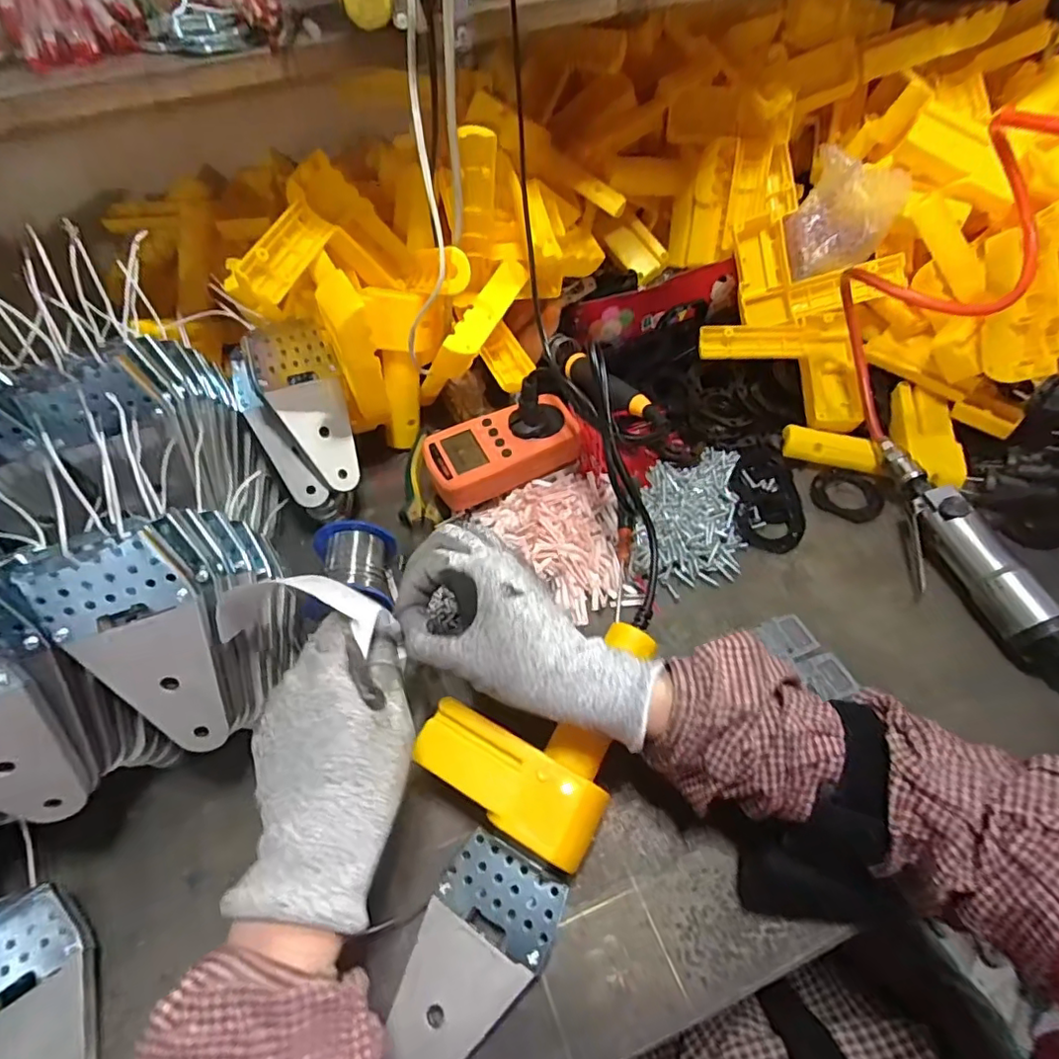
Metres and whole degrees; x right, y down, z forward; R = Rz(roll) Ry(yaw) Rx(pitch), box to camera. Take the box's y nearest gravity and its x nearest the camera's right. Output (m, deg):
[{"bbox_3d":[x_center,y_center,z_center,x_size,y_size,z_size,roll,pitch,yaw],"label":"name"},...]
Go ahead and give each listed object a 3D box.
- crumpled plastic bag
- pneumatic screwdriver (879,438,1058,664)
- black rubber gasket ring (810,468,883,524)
[{"bbox_3d":[0.298,-0.296,0.547,0.092,0.096,0.053,22,59,18],"label":"crumpled plastic bag"},{"bbox_3d":[0.336,0.039,0.424,0.057,0.049,0.258,-19,56,-10],"label":"pneumatic screwdriver"},{"bbox_3d":[0.279,-0.032,0.501,0.057,0.005,0.051,31,62,23],"label":"black rubber gasket ring"}]

